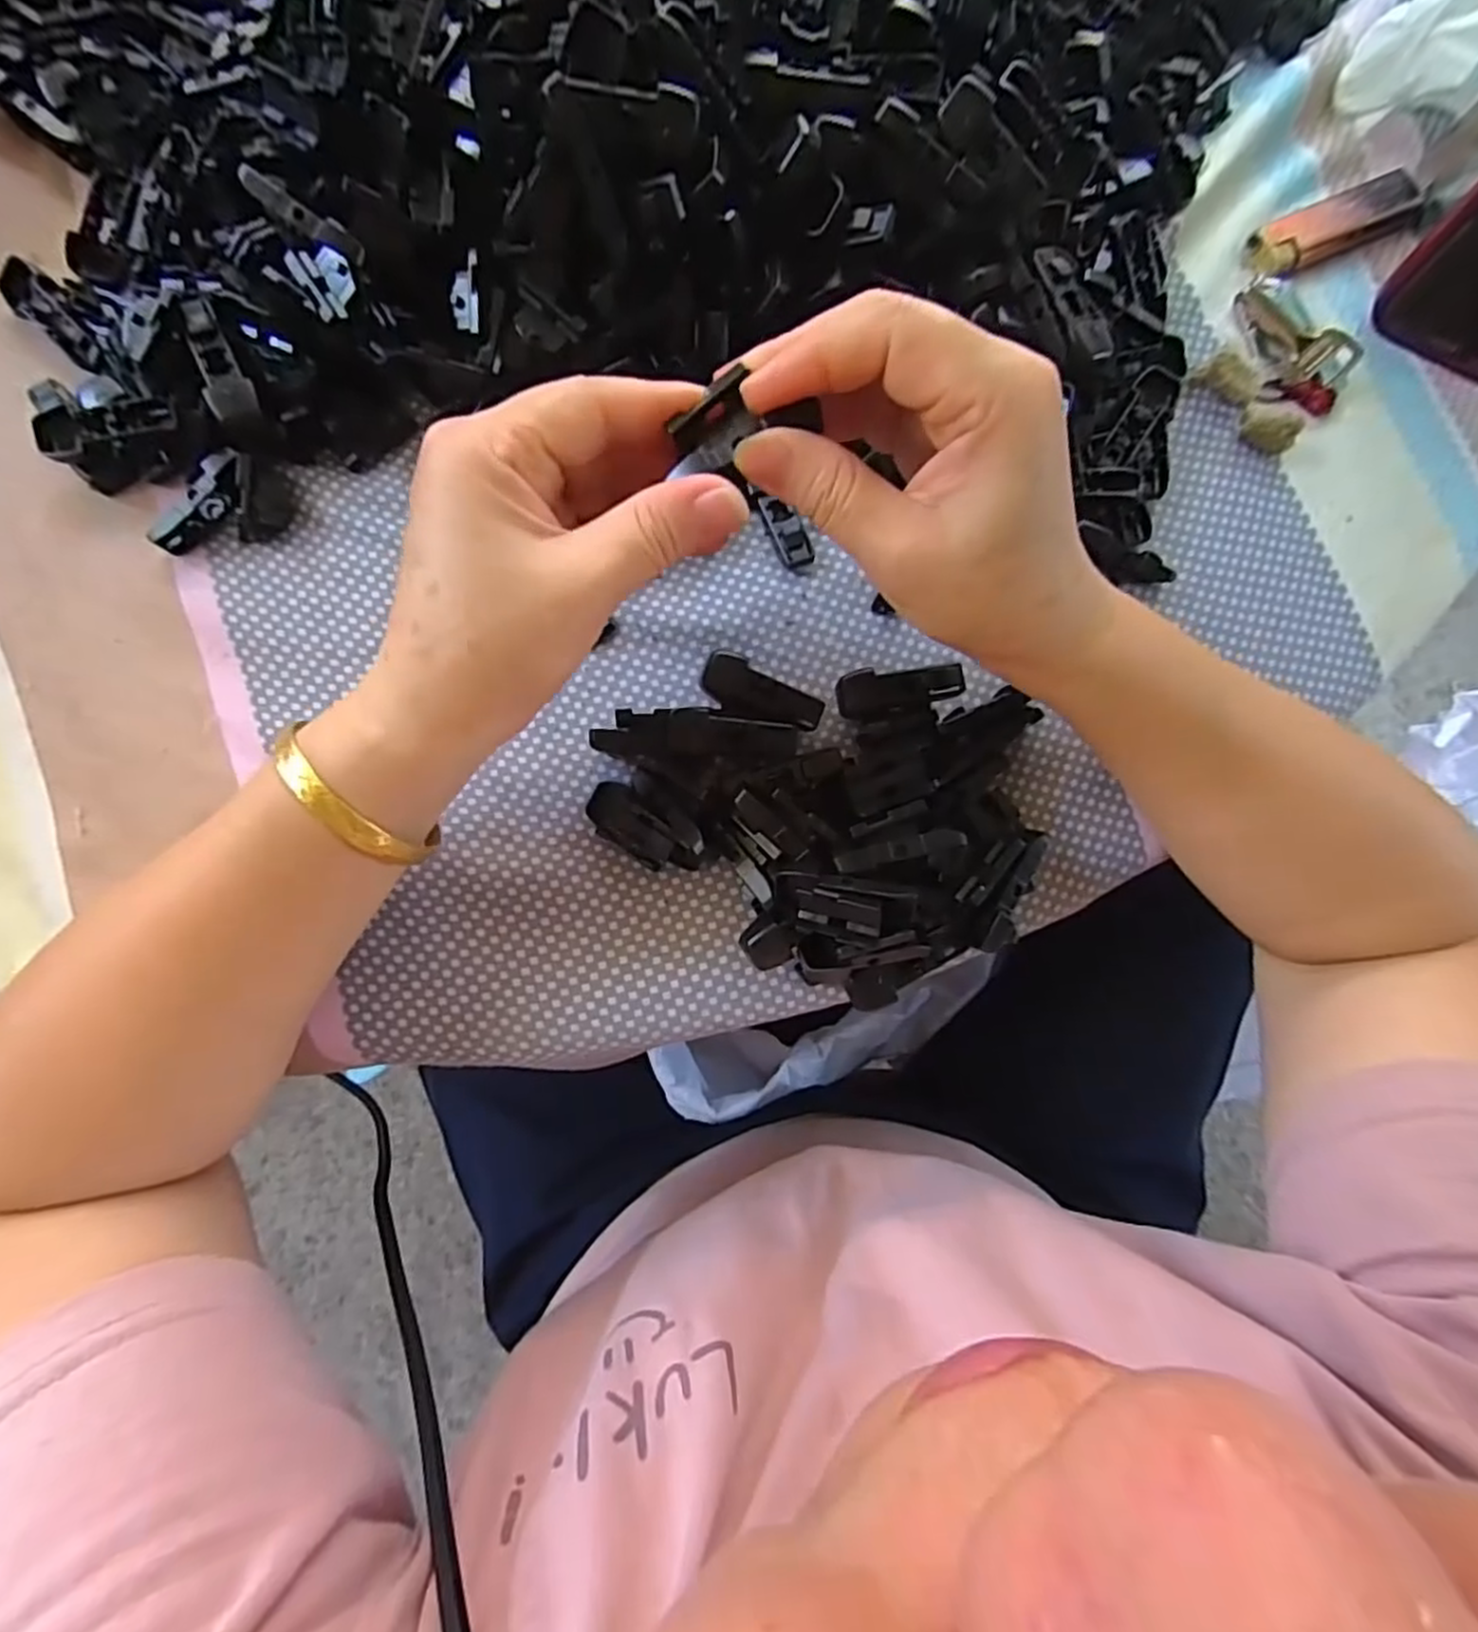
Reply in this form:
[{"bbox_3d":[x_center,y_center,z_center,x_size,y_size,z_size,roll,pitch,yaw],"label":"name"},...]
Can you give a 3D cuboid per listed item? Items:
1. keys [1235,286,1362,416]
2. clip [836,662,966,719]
[{"bbox_3d":[0.233,-0.197,0.307,0.059,0.017,0.028,41,84,2],"label":"keys"},{"bbox_3d":[0.062,-0.049,0.282,0.050,0.015,0.016,-9,84,-3],"label":"clip"}]

